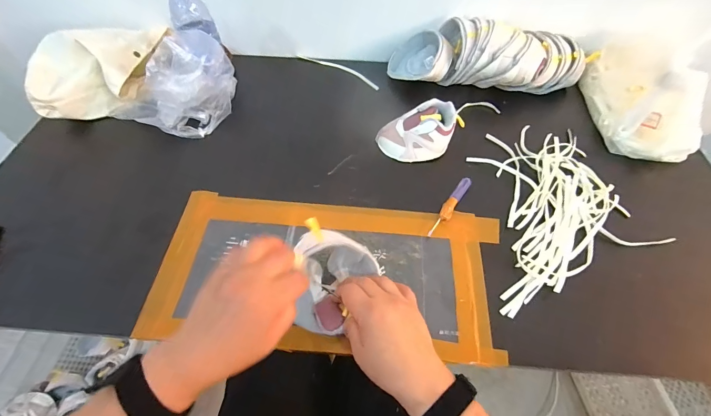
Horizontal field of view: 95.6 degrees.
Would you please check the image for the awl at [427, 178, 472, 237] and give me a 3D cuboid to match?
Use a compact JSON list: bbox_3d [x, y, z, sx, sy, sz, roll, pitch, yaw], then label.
[{"bbox_3d":[0.142,-0.002,0.487,0.018,0.012,0.122,30,61,18],"label":"awl"}]

